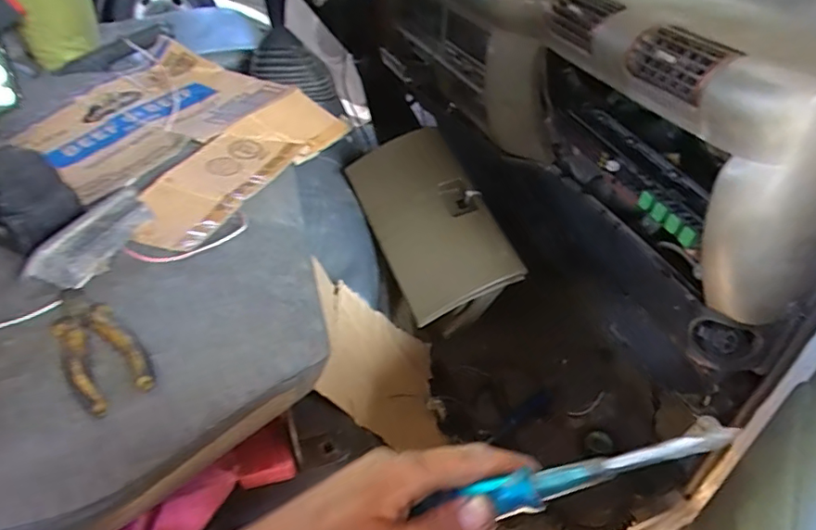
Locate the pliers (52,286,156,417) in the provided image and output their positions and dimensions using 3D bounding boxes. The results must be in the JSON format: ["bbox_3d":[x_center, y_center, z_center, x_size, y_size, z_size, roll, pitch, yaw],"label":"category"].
[{"bbox_3d":[-0.269,0.063,0.450,0.054,0.020,0.161,-27,49,-33],"label":"pliers"}]

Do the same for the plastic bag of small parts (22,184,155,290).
[{"bbox_3d":[-0.313,-0.028,0.533,0.046,0.039,0.130,18,41,16],"label":"plastic bag of small parts"}]

